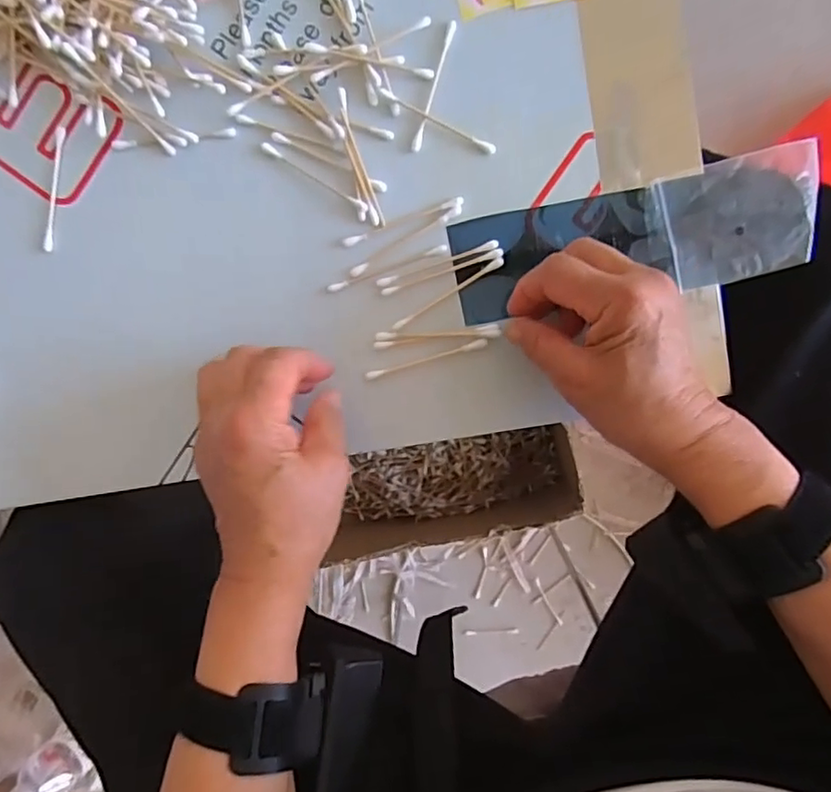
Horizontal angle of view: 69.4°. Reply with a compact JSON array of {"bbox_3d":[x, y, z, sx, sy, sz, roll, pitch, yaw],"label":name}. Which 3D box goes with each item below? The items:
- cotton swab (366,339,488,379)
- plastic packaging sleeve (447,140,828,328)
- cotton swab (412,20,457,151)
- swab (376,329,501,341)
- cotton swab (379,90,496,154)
[{"bbox_3d":[0.007,-0.022,0.353,0.073,0.005,0.005,-16,93,4],"label":"cotton swab"},{"bbox_3d":[0.126,-0.088,0.341,0.206,0.008,0.065,-13,92,5],"label":"plastic packaging sleeve"},{"bbox_3d":[0.011,-0.175,0.338,0.006,0.004,0.073,18,95,2],"label":"cotton swab"},{"bbox_3d":[0.013,-0.036,0.351,0.072,0.004,0.005,-1,99,4],"label":"swab"},{"bbox_3d":[0.013,-0.156,0.341,0.072,0.005,0.007,26,95,1],"label":"cotton swab"}]

